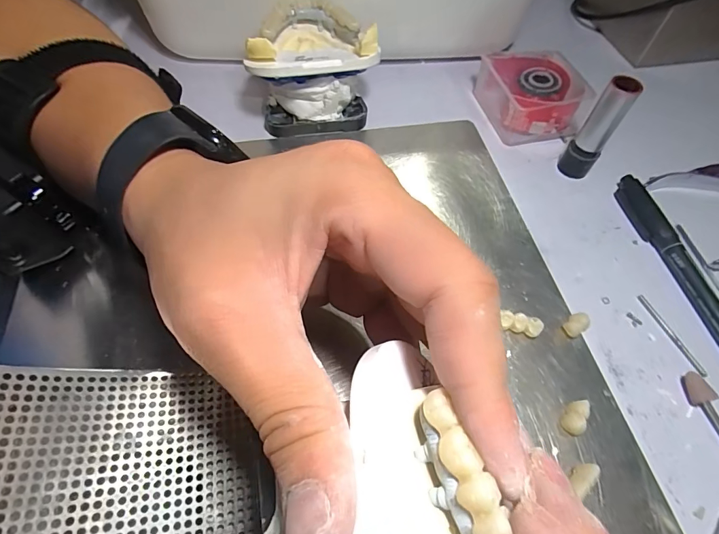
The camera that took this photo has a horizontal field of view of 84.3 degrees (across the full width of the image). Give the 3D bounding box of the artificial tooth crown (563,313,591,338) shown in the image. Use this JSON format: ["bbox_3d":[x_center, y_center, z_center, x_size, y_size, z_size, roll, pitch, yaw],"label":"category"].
[{"bbox_3d":[0.105,0.028,0.192,0.011,0.008,0.009,-30,64,-18],"label":"artificial tooth crown"}]

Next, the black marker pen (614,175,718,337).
[{"bbox_3d":[0.171,0.006,0.206,0.012,0.011,0.138,-7,59,-6],"label":"black marker pen"}]

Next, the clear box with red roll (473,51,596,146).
[{"bbox_3d":[0.114,-0.116,0.269,0.053,0.032,0.060,-8,59,-6],"label":"clear box with red roll"}]

